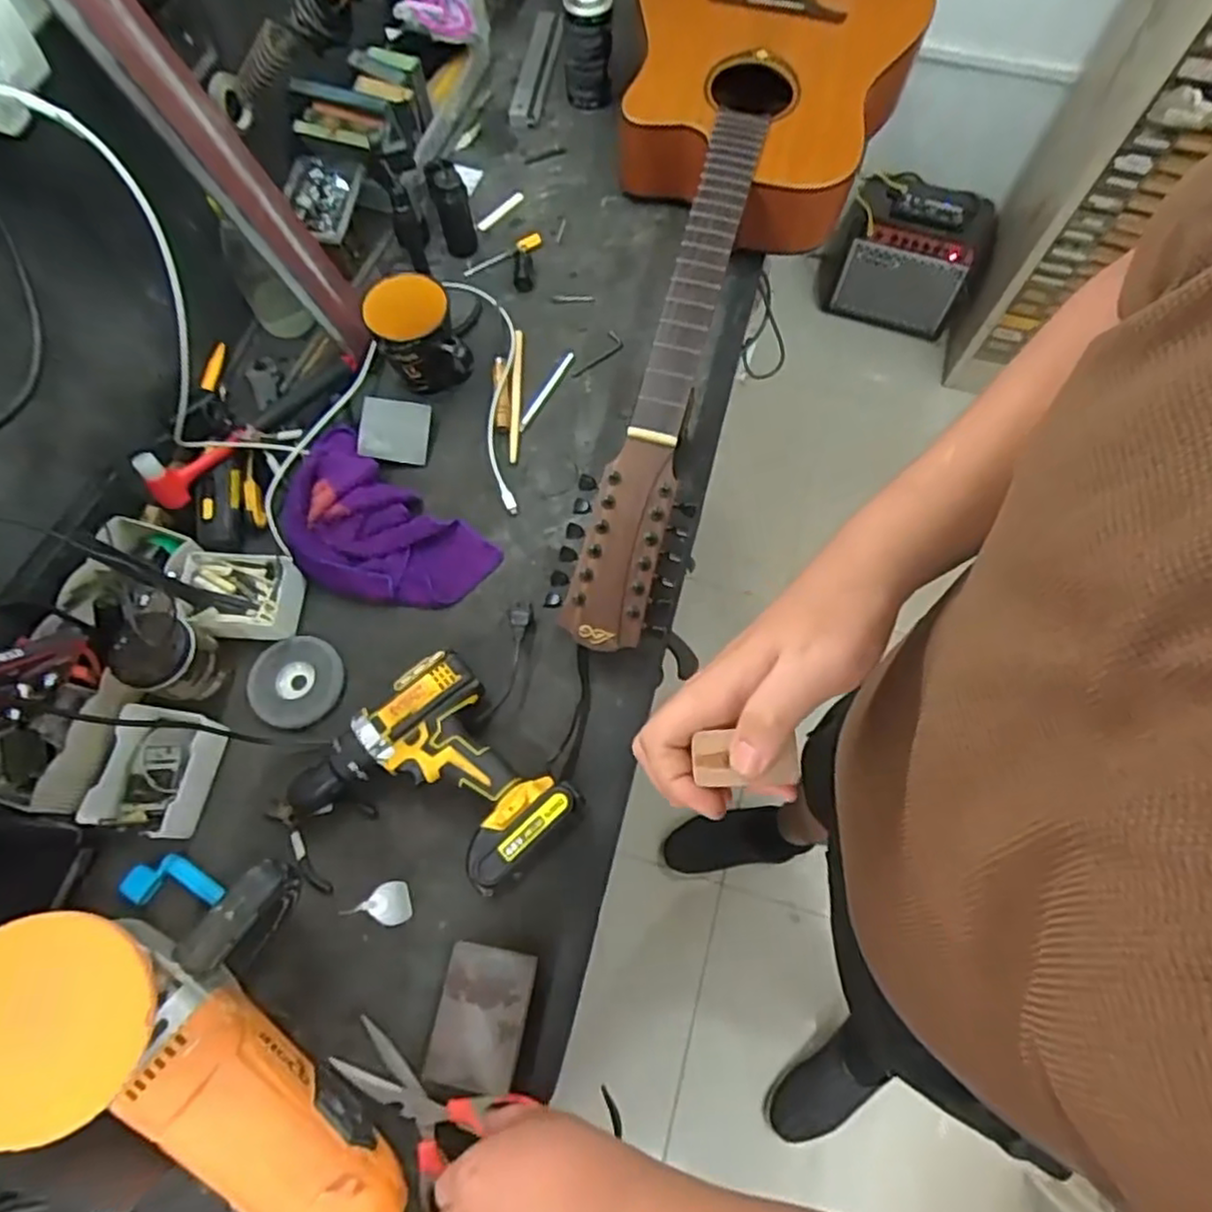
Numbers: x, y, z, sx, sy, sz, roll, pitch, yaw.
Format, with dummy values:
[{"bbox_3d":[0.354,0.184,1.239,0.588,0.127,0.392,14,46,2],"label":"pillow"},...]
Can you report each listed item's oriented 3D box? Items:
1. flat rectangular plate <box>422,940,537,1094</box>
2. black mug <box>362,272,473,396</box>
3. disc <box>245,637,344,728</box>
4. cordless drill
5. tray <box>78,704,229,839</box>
[{"bbox_3d":[-0.103,0.341,0.582,0.071,0.032,0.102,11,69,3],"label":"flat rectangular plate"},{"bbox_3d":[-0.205,-0.288,0.774,0.084,0.114,0.091,0,68,-1],"label":"black mug"},{"bbox_3d":[-0.304,0.073,0.688,0.087,0.011,0.089,0,68,-1],"label":"disc"},{"bbox_3d":[-0.153,0.166,0.621,0.197,0.070,0.205,-41,73,-14],"label":"cordless drill"},{"bbox_3d":[-0.408,0.149,0.639,0.103,0.042,0.113,11,69,4],"label":"tray"}]

